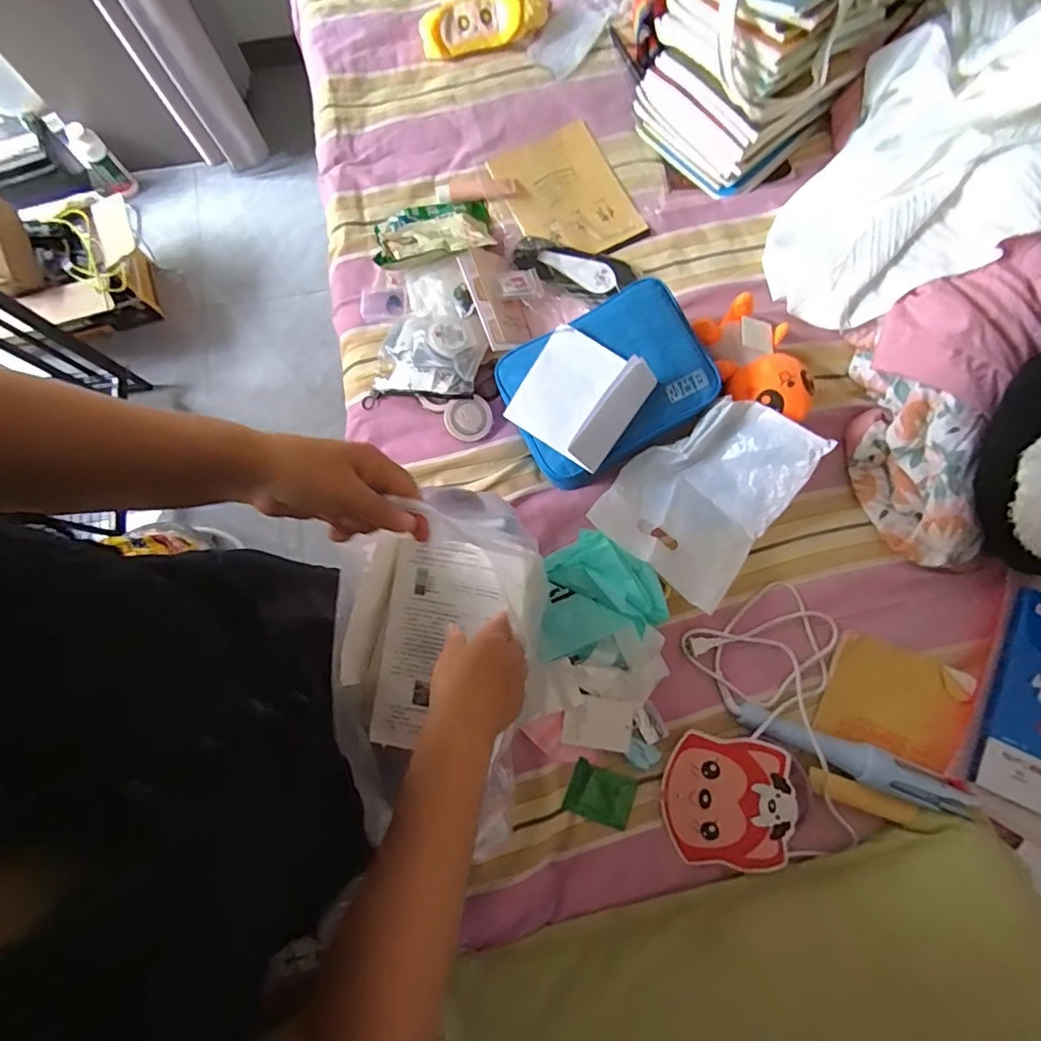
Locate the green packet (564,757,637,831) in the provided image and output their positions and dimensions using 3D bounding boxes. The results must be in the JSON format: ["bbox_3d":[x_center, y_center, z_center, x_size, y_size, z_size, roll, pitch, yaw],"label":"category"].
[{"bbox_3d":[0.105,0.358,0.668,0.083,0.022,0.063,21,80,4],"label":"green packet"}]

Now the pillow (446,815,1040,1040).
[{"bbox_3d":[0.293,0.604,0.541,0.712,0.084,0.359,-15,74,-4],"label":"pillow"}]

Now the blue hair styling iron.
[{"bbox_3d":[0.420,0.302,0.657,0.284,0.025,0.047,22,80,4],"label":"blue hair styling iron"}]

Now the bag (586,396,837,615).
[{"bbox_3d":[0.249,-0.043,0.699,0.207,0.070,0.261,36,81,7],"label":"bag"}]

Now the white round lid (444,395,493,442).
[{"bbox_3d":[-0.076,-0.148,0.758,0.068,0.015,0.062,-1,99,-5],"label":"white round lid"}]

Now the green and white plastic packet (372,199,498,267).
[{"bbox_3d":[-0.136,-0.446,0.791,0.184,0.056,0.108,-13,82,-3],"label":"green and white plastic packet"}]

